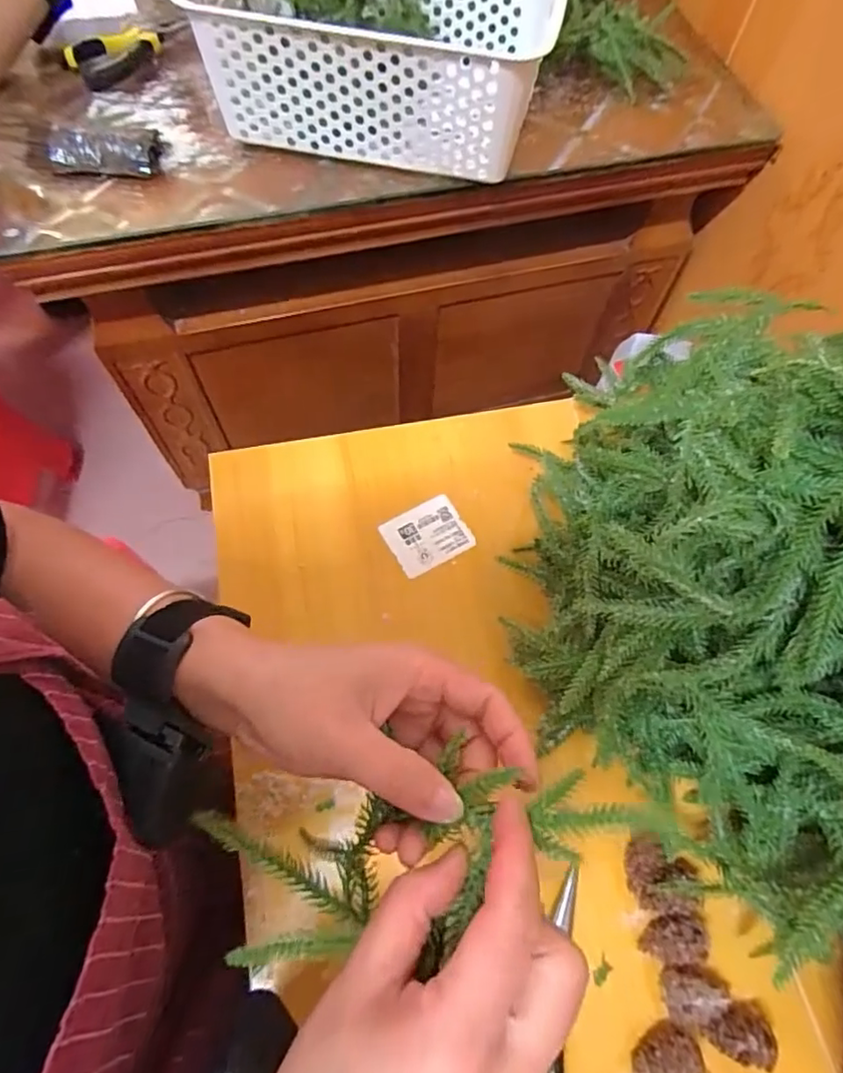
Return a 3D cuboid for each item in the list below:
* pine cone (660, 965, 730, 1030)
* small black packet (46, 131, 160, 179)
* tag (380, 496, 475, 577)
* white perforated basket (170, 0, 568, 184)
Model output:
[{"bbox_3d":[0.147,0.245,0.313,0.039,0.025,0.023,6,64,1],"label":"pine cone"},{"bbox_3d":[-0.294,-0.354,0.544,0.094,0.029,0.033,-2,65,-3],"label":"small black packet"},{"bbox_3d":[0.004,-0.001,0.439,0.058,0.004,0.048,-27,68,-14],"label":"tag"},{"bbox_3d":[-0.042,-0.459,0.550,0.300,0.118,0.210,12,65,4],"label":"white perforated basket"}]

